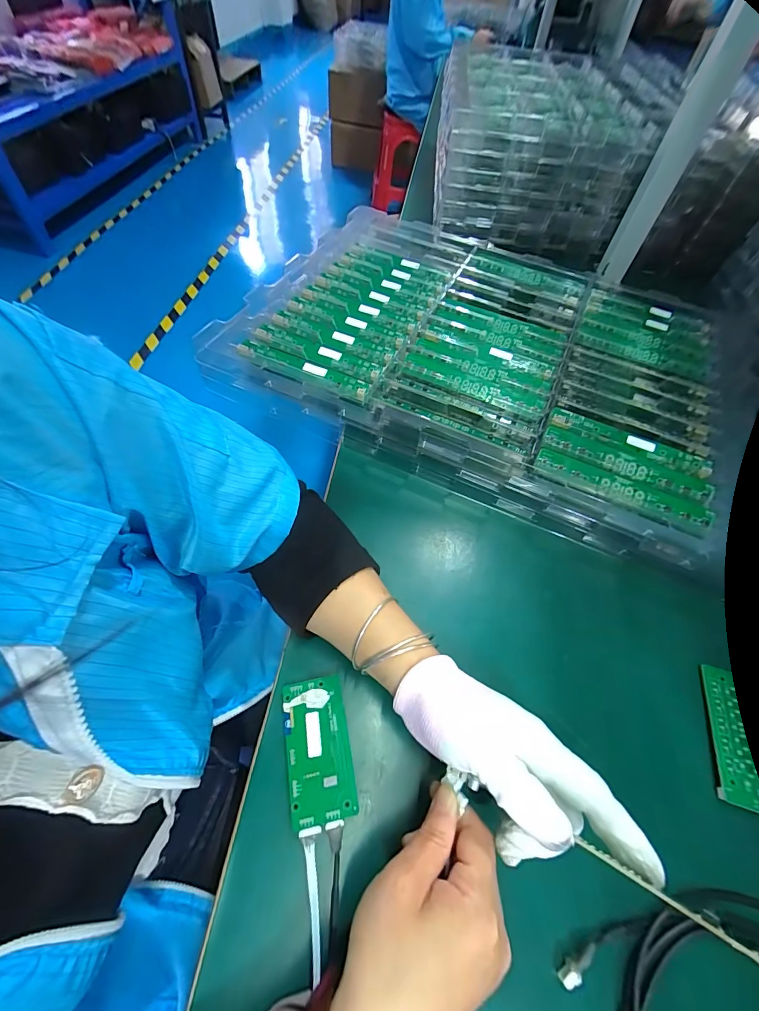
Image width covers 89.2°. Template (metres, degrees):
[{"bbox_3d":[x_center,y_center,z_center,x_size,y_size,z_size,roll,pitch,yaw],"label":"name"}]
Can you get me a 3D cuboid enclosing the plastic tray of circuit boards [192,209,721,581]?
[{"bbox_3d":[0.143,-0.217,0.531,0.630,0.050,0.445,24,58,11],"label":"plastic tray of circuit boards"}]

